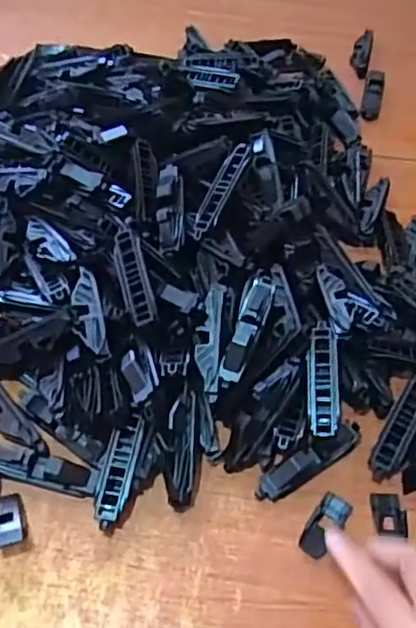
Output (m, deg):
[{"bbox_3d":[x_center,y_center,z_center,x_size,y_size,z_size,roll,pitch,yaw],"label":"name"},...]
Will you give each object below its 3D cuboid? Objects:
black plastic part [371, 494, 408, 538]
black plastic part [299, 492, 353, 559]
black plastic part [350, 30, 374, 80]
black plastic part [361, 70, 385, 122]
[{"bbox_3d":[0.114,0.125,0.400,0.020,0.004,0.027,-1,54,-4],"label":"black plastic part"},{"bbox_3d":[0.073,0.129,0.395,0.019,0.009,0.043,34,54,21],"label":"black plastic part"},{"bbox_3d":[0.170,-0.289,0.709,0.020,0.014,0.076,14,54,7],"label":"black plastic part"},{"bbox_3d":[0.173,-0.232,0.668,0.019,0.017,0.078,12,54,6],"label":"black plastic part"}]

